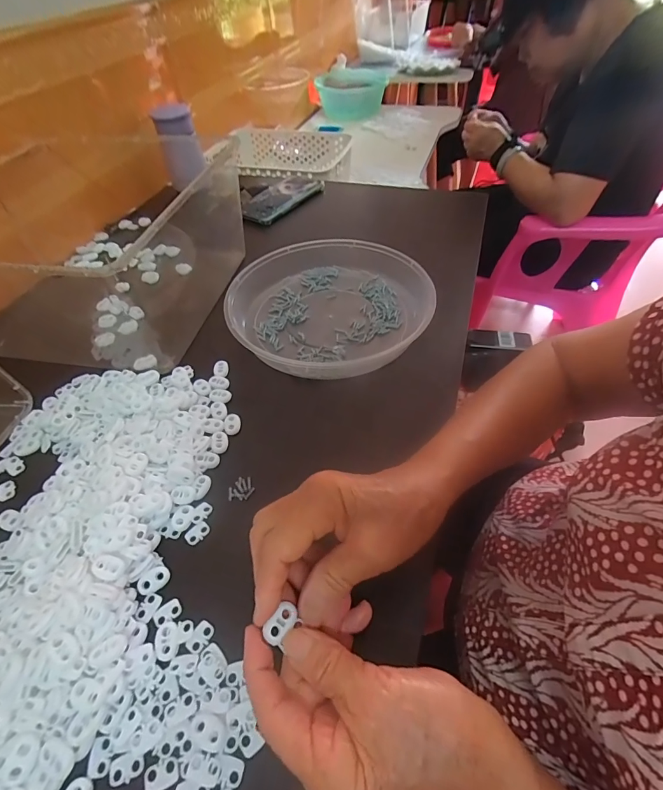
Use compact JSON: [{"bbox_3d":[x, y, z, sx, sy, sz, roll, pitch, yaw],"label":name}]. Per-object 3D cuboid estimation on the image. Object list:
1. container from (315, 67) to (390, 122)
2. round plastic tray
[{"bbox_3d":[0.073,-1.059,1.384,0.245,0.131,0.220,-5,50,-1],"label":"container"},{"bbox_3d":[0.000,-0.108,0.455,0.221,0.039,0.227,-3,49,3],"label":"round plastic tray"}]

